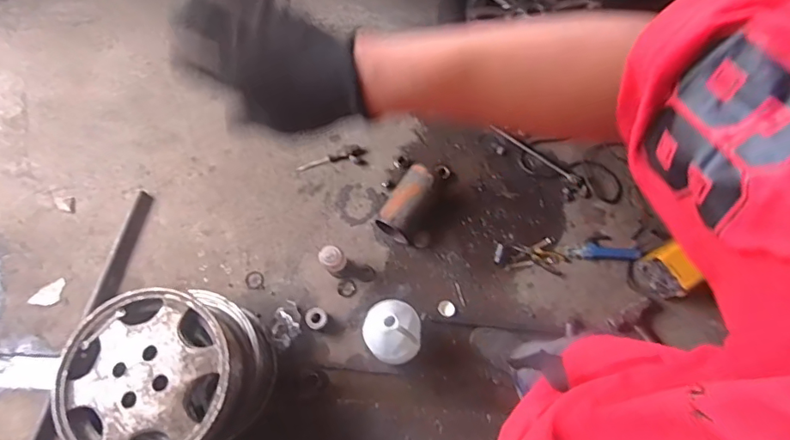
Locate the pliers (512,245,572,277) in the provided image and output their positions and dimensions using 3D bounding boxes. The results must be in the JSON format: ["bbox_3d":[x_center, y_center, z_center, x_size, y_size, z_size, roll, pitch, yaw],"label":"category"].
[{"bbox_3d":[0.422,0.100,1.446,0.152,0.013,0.062,32,75,13],"label":"pliers"}]

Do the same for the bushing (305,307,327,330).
[{"bbox_3d":[-0.220,0.276,1.410,0.057,0.022,0.060,-1,70,2],"label":"bushing"}]

